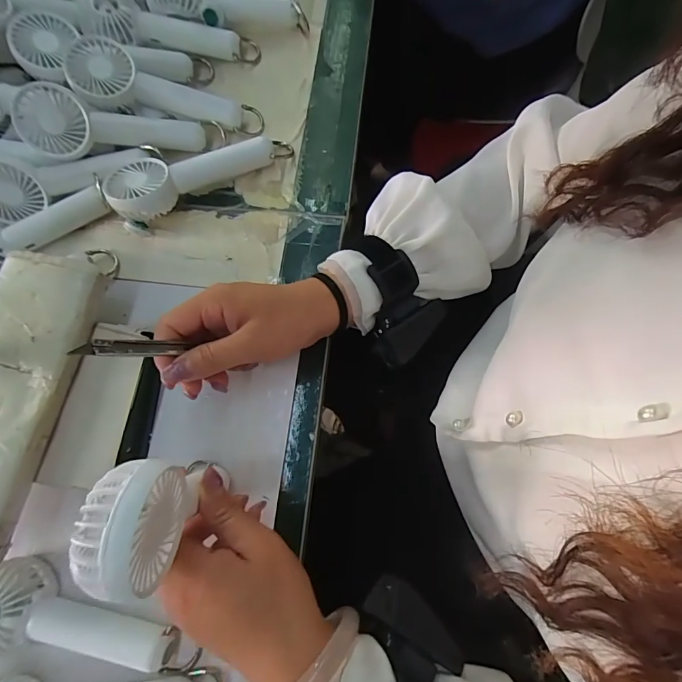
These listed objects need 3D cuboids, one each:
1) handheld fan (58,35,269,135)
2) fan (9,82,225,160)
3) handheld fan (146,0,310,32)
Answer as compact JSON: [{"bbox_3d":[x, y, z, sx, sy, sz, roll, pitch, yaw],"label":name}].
[{"bbox_3d":[-0.158,-0.226,0.364,0.167,0.025,0.051,11,75,-15],"label":"handheld fan"},{"bbox_3d":[-0.193,-0.189,0.350,0.165,0.032,0.053,-3,74,-18],"label":"fan"},{"bbox_3d":[-0.112,-0.338,0.393,0.153,0.032,0.046,1,75,-11],"label":"handheld fan"}]

